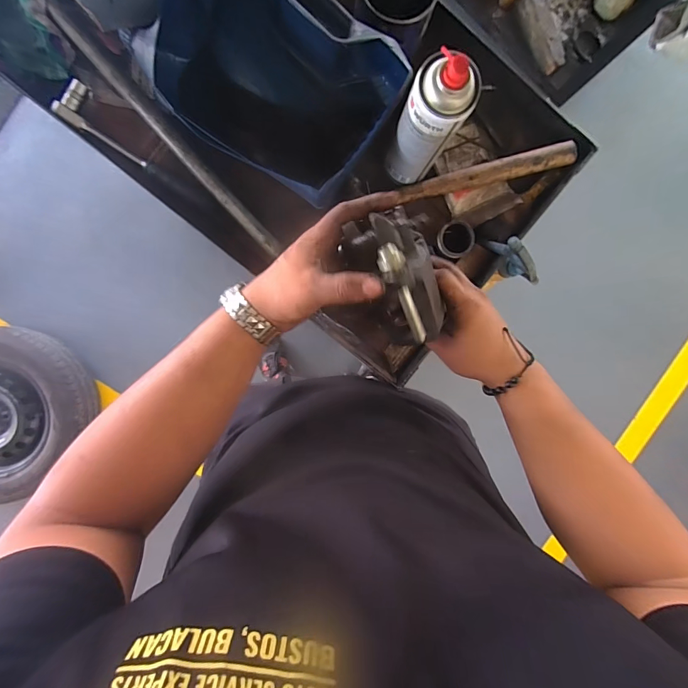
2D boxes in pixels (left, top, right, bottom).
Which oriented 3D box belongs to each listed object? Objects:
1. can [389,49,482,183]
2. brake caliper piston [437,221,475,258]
[{"bbox_3d":[0.096,-0.256,0.439,0.063,0.195,0.059,0,94,-3],"label":"can"},{"bbox_3d":[0.161,-0.150,0.540,0.052,0.033,0.049,0,94,-3],"label":"brake caliper piston"}]

